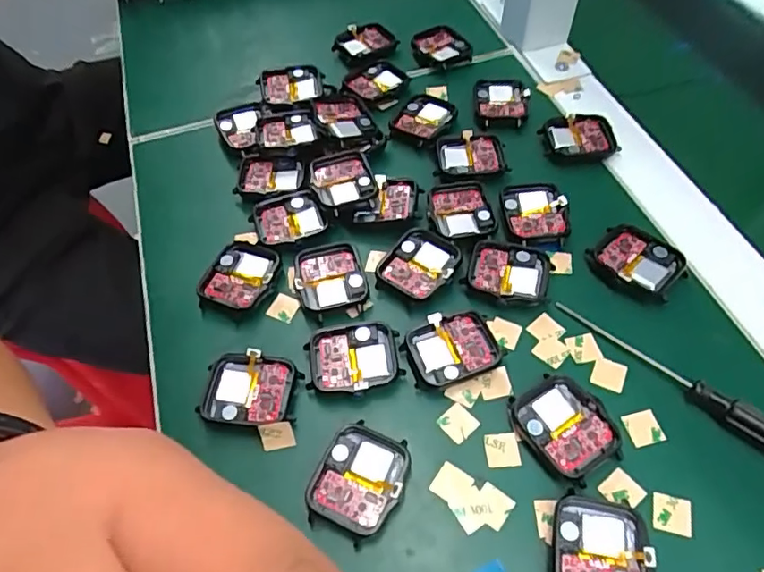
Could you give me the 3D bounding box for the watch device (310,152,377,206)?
[{"bbox_3d":[-0.024,-0.066,0.337,0.035,0.011,0.039,-17,57,-8],"label":"watch device"}]

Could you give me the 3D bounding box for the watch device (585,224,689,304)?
[{"bbox_3d":[0.141,-0.013,0.302,0.041,0.009,0.046,-39,62,-21],"label":"watch device"}]

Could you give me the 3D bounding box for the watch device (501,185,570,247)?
[{"bbox_3d":[0.092,-0.044,0.323,0.037,0.005,0.043,-4,56,1],"label":"watch device"}]

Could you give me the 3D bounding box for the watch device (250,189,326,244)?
[{"bbox_3d":[-0.057,-0.038,0.333,0.041,0.013,0.036,-18,57,-8],"label":"watch device"}]

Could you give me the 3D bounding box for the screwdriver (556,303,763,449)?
[{"bbox_3d":[0.144,0.045,0.262,0.131,0.013,0.010,38,66,24],"label":"screwdriver"}]

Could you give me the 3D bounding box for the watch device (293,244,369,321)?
[{"bbox_3d":[-0.029,-0.005,0.304,0.039,0.005,0.042,-13,57,-5],"label":"watch device"}]

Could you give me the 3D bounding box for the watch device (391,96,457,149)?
[{"bbox_3d":[0.029,-0.117,0.378,0.035,0.006,0.045,29,62,20],"label":"watch device"}]

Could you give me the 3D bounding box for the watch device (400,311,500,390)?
[{"bbox_3d":[0.037,0.032,0.278,0.047,0.009,0.036,-19,57,-9],"label":"watch device"}]

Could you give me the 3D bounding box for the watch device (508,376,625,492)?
[{"bbox_3d":[0.086,0.066,0.254,0.037,0.010,0.046,-31,60,-16],"label":"watch device"}]

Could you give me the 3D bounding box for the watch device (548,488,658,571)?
[{"bbox_3d":[0.088,0.111,0.222,0.038,0.011,0.045,8,57,8],"label":"watch device"}]

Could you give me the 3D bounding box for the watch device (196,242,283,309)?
[{"bbox_3d":[-0.079,-0.006,0.308,0.038,0.007,0.042,23,61,18],"label":"watch device"}]

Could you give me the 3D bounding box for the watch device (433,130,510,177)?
[{"bbox_3d":[0.058,-0.085,0.355,0.044,0.008,0.036,-3,56,1],"label":"watch device"}]

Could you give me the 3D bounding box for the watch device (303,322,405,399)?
[{"bbox_3d":[-0.014,0.038,0.276,0.047,0.007,0.038,-8,56,-2],"label":"watch device"}]

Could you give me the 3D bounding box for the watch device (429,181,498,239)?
[{"bbox_3d":[0.047,-0.046,0.328,0.036,0.004,0.042,-8,56,-2],"label":"watch device"}]

